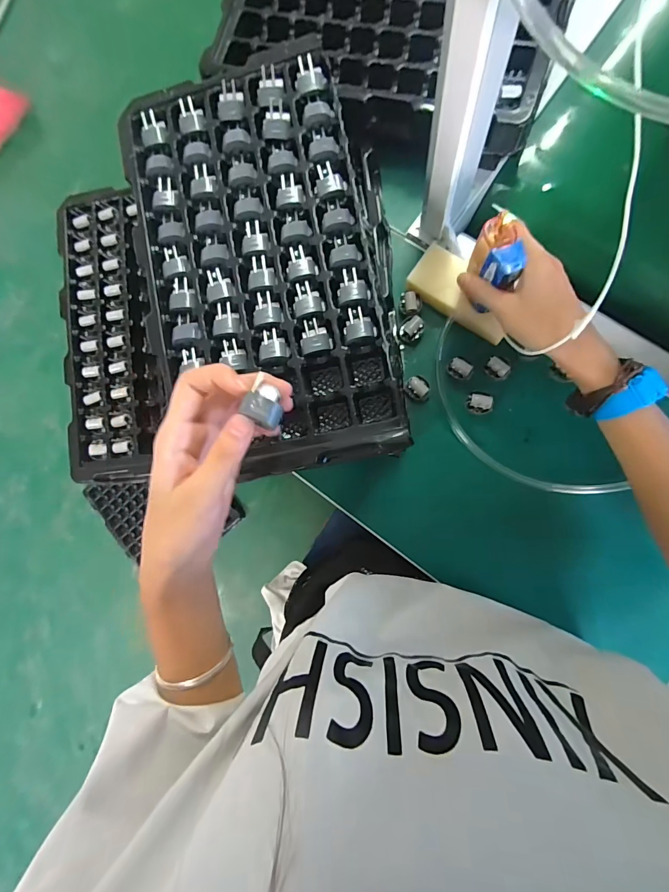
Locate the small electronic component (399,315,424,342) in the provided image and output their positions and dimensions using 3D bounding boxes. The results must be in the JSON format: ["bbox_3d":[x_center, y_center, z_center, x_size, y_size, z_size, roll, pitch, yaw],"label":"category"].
[{"bbox_3d":[0.086,-0.130,0.432,0.021,0.023,0.024,35,91,10],"label":"small electronic component"}]

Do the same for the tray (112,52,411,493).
[{"bbox_3d":[-0.064,-0.163,0.351,0.203,0.047,0.333,-9,84,8],"label":"tray"}]

